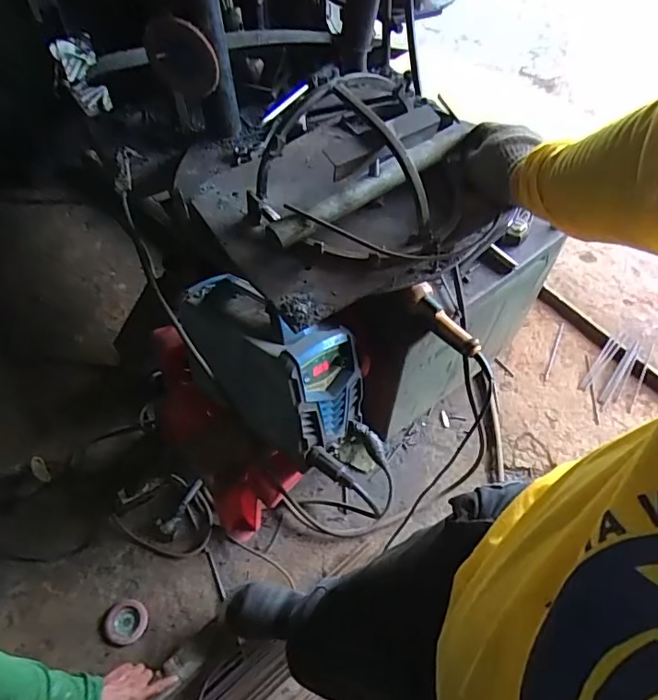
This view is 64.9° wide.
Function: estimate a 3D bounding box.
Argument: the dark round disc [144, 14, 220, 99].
[{"bbox_3d":[-0.186,-0.366,0.651,0.089,0.095,0.010,11,57,5],"label":"dark round disc"}]

